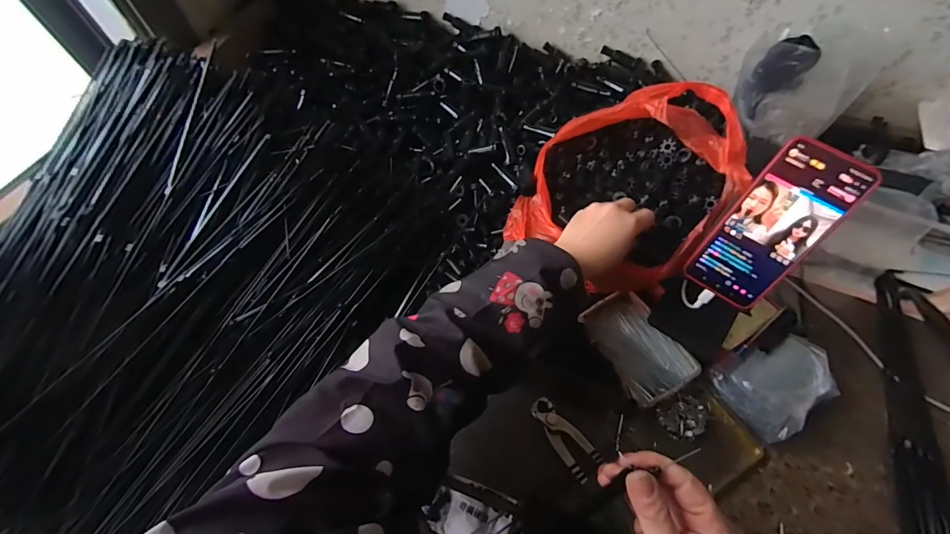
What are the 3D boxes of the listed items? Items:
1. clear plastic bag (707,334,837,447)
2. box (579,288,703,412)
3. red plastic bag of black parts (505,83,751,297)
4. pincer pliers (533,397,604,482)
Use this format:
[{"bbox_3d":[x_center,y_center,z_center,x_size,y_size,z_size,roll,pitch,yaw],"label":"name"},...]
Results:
[{"bbox_3d":[0.341,0.131,0.454,0.116,0.046,0.087,-26,62,-13],"label":"clear plastic bag"},{"bbox_3d":[0.194,0.095,0.483,0.083,0.024,0.126,-28,62,-13],"label":"box"},{"bbox_3d":[0.172,-0.092,0.487,0.214,0.158,0.229,36,67,21],"label":"red plastic bag of black parts"},{"bbox_3d":[0.097,0.187,0.441,0.033,0.009,0.089,-34,63,-16],"label":"pincer pliers"}]

